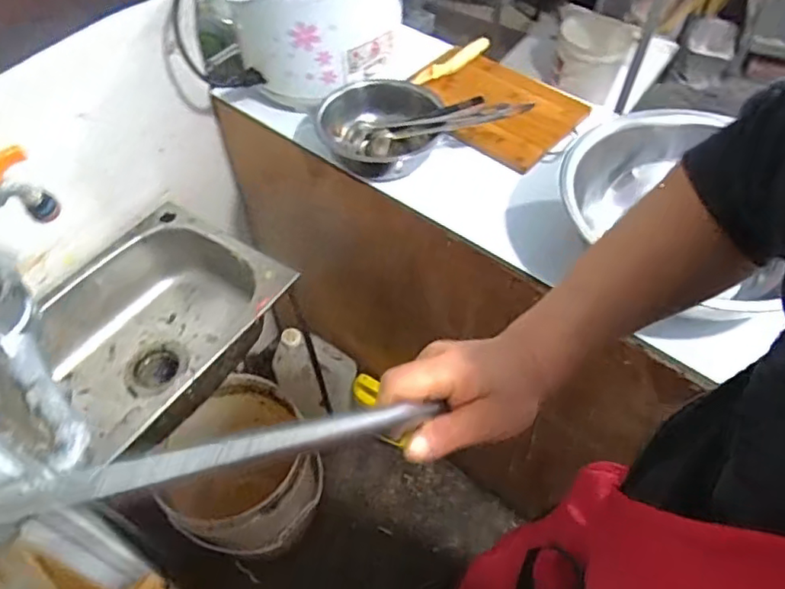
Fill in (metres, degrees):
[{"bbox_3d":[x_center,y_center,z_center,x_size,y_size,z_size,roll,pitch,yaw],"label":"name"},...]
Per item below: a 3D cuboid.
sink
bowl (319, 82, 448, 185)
[{"bbox_3d":[-0.393,0.058,1.028,0.356,0.180,0.398,35,61,23],"label":"sink"},{"bbox_3d":[-0.024,-0.259,0.946,0.184,0.062,0.195,0,53,0],"label":"bowl"}]

